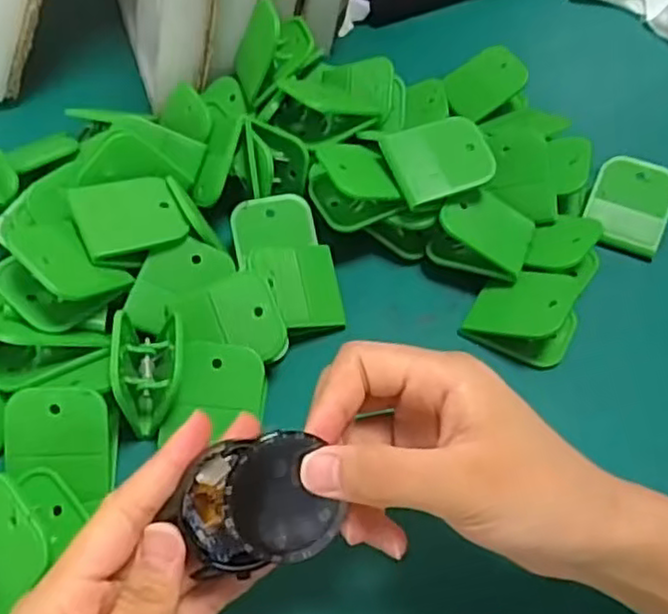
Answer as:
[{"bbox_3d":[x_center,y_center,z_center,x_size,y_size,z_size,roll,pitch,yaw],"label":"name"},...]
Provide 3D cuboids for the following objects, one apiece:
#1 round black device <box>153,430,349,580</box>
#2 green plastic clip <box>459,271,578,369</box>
[{"bbox_3d":[-0.027,0.068,0.242,0.051,0.018,0.045,-30,96,-12],"label":"round black device"},{"bbox_3d":[0.104,0.003,0.384,0.054,0.036,0.043,23,58,14],"label":"green plastic clip"}]

